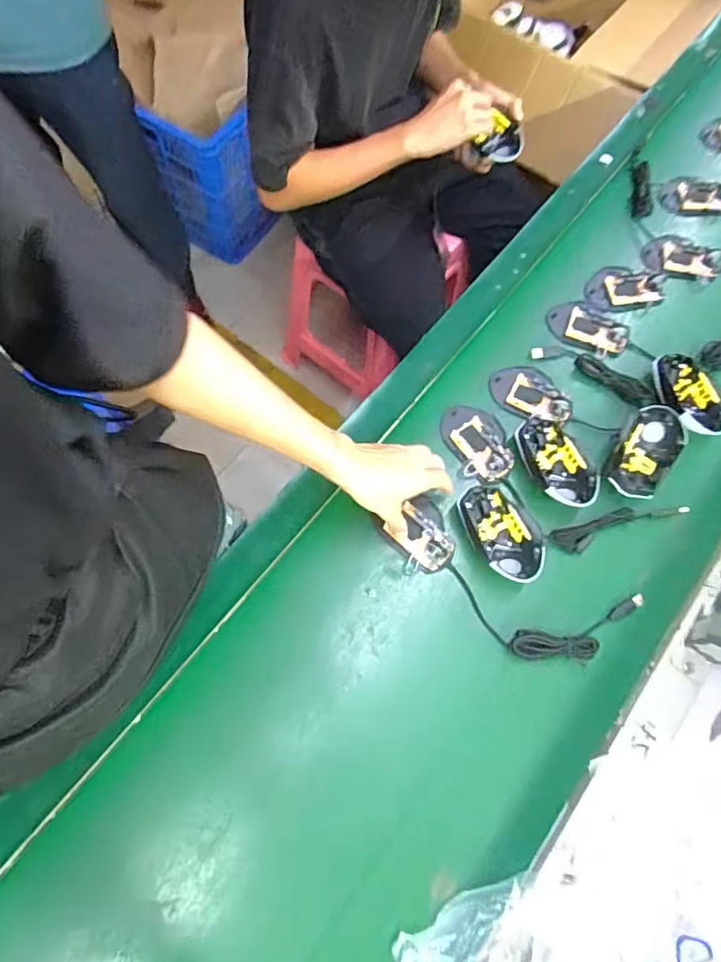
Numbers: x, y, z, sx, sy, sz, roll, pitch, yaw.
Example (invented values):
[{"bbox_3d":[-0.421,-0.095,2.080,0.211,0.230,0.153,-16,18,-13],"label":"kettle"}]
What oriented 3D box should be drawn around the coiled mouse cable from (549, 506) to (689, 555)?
[{"bbox_3d":[0.310,0.052,0.640,0.172,0.015,0.030,-16,71,-5],"label":"coiled mouse cable"}]

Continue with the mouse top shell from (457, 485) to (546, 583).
[{"bbox_3d":[0.166,0.059,0.628,0.071,0.032,0.118,-30,73,-10],"label":"mouse top shell"}]

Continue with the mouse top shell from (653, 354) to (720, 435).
[{"bbox_3d":[0.420,-0.109,0.689,0.071,0.027,0.117,-19,72,-6],"label":"mouse top shell"}]

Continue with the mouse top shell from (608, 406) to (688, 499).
[{"bbox_3d":[0.351,-0.034,0.662,0.063,0.028,0.124,34,74,11],"label":"mouse top shell"}]

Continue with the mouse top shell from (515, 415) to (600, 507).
[{"bbox_3d":[0.237,-0.024,0.657,0.063,0.029,0.125,-29,73,-9],"label":"mouse top shell"}]

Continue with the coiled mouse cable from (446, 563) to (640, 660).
[{"bbox_3d":[0.208,0.156,0.604,0.219,0.017,0.089,8,71,3],"label":"coiled mouse cable"}]

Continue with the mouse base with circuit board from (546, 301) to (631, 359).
[{"bbox_3d":[0.310,-0.211,0.730,0.106,0.021,0.063,28,73,10],"label":"mouse base with circuit board"}]

